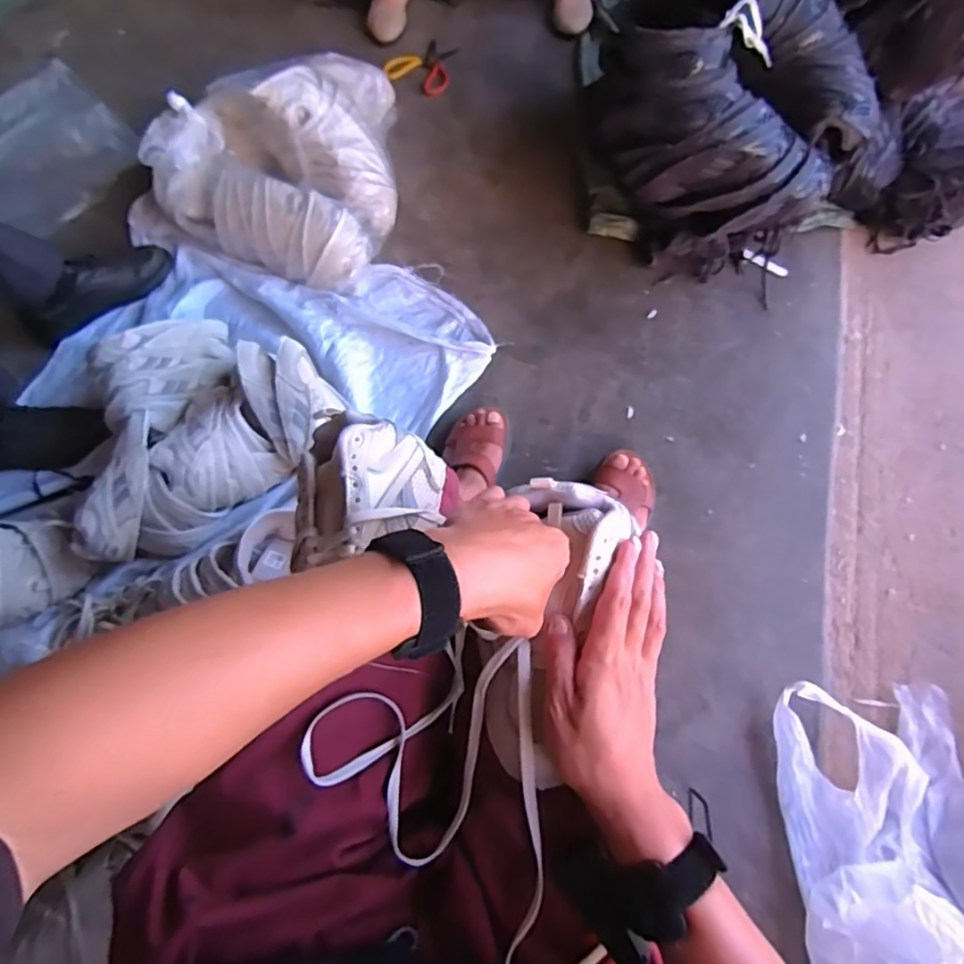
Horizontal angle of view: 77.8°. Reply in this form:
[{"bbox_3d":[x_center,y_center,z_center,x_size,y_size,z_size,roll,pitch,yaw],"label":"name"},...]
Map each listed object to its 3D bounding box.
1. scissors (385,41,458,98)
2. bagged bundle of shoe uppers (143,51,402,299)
[{"bbox_3d":[-0.127,-0.927,1.325,0.144,0.008,0.166,23,70,6],"label":"scissors"},{"bbox_3d":[-0.328,-0.616,1.087,0.382,0.200,0.440,20,69,8],"label":"bagged bundle of shoe uppers"}]

